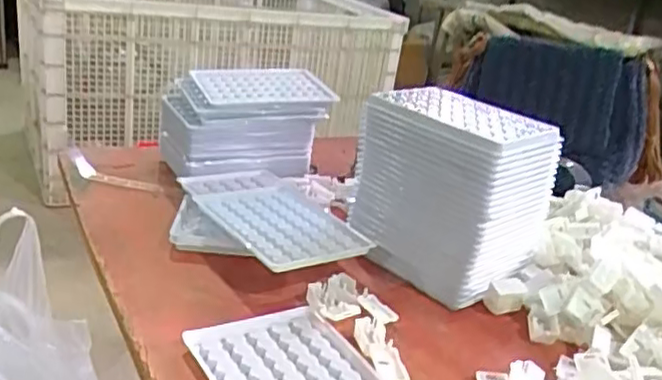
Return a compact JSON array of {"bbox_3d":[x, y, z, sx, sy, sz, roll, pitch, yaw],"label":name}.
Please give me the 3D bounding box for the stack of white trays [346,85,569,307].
[{"bbox_3d":[0.095,-0.004,0.527,0.098,0.124,0.126,-12,30,-39],"label":"stack of white trays"}]

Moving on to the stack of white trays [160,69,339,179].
[{"bbox_3d":[-0.086,-0.064,0.664,0.157,0.092,0.106,-2,25,-22],"label":"stack of white trays"}]

